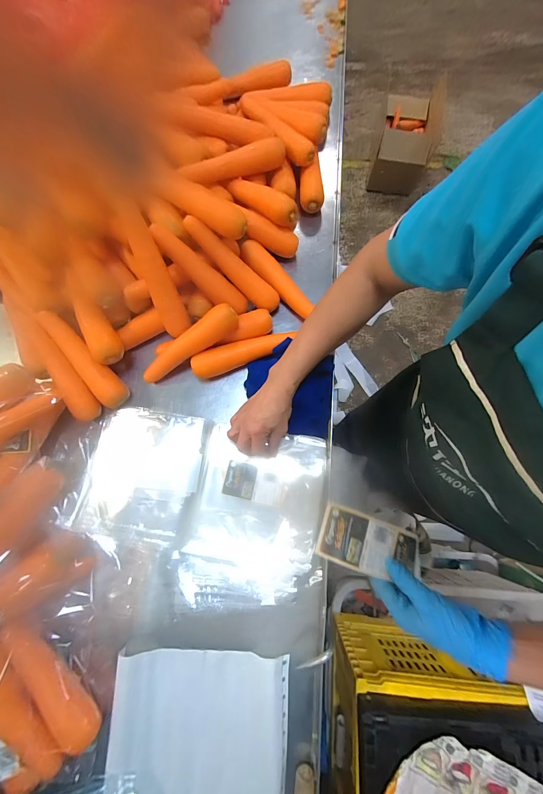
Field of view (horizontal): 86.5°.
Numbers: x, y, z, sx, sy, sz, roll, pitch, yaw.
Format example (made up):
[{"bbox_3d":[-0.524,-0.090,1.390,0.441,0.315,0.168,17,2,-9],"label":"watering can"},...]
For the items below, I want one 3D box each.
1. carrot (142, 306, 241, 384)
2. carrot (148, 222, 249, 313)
[{"bbox_3d":[-0.145,-0.088,0.497,0.198,0.038,0.039,-32,78,11],"label":"carrot"},{"bbox_3d":[-0.121,-0.209,0.493,0.185,0.034,0.040,35,78,-34],"label":"carrot"}]

